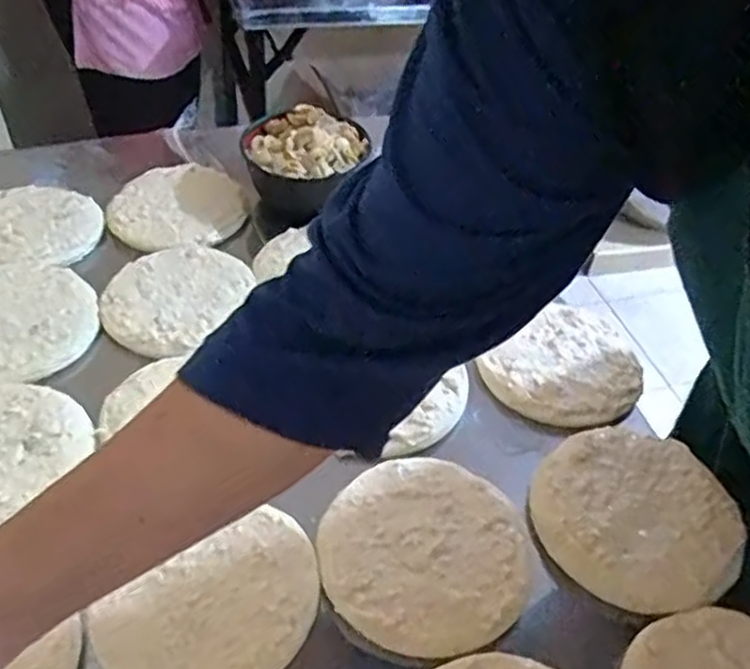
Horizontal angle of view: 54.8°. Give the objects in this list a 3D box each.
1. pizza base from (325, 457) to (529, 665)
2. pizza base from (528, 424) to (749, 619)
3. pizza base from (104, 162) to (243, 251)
[{"bbox_3d":[0.035,0.149,0.509,0.138,0.012,0.145,3,46,-3],"label":"pizza base"},{"bbox_3d":[0.192,0.131,0.533,0.147,0.006,0.142,3,46,-3],"label":"pizza base"},{"bbox_3d":[-0.220,-0.144,0.808,0.145,0.016,0.149,-9,48,-14],"label":"pizza base"}]

